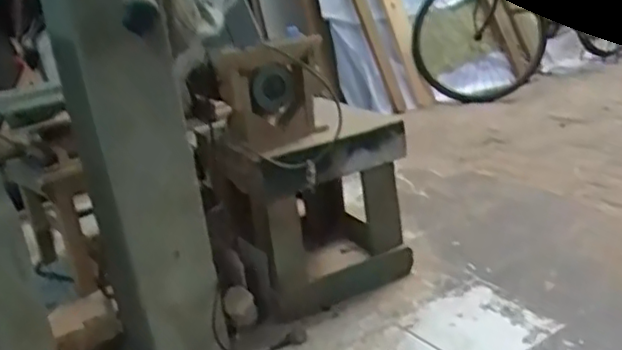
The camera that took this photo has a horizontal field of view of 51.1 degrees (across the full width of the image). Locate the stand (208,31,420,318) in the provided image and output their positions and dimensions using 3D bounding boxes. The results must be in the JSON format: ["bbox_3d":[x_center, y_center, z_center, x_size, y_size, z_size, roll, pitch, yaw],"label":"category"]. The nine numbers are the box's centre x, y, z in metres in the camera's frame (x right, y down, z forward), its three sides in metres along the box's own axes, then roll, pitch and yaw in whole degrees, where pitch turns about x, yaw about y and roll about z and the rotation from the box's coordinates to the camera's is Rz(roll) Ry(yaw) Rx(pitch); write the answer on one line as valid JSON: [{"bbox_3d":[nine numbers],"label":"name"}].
[{"bbox_3d":[0.012,-0.018,1.725,0.502,0.664,0.343,-23,25,-36],"label":"stand"}]

